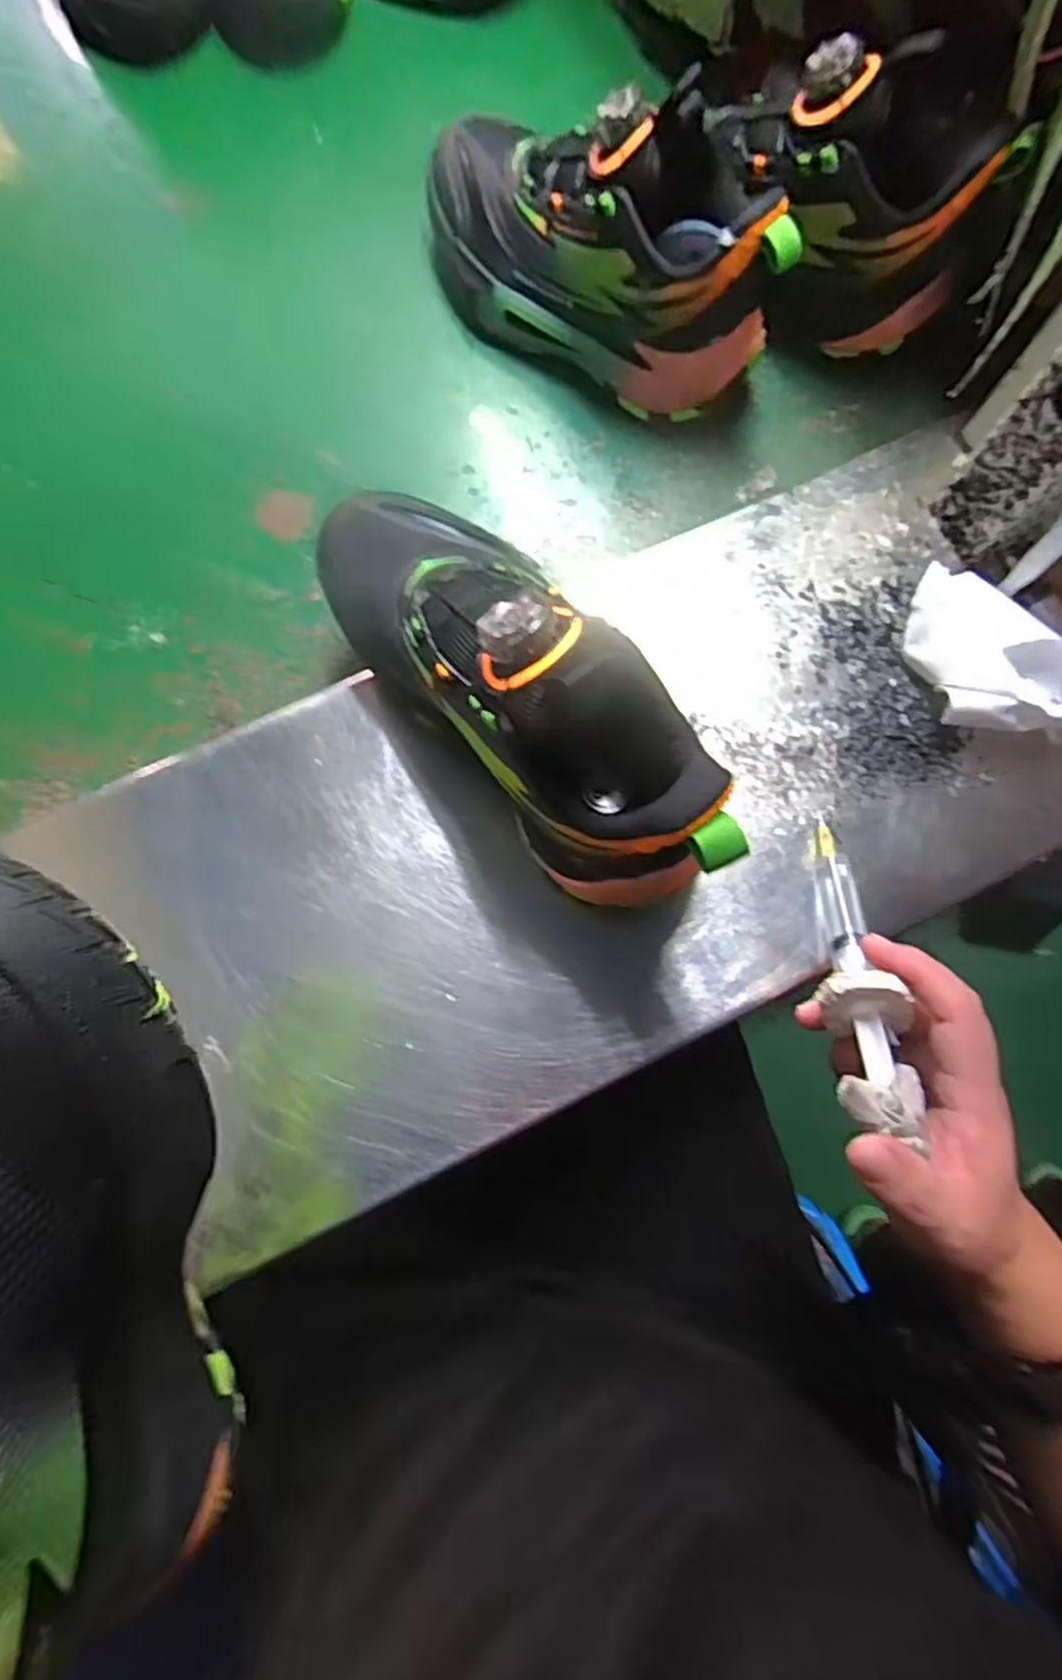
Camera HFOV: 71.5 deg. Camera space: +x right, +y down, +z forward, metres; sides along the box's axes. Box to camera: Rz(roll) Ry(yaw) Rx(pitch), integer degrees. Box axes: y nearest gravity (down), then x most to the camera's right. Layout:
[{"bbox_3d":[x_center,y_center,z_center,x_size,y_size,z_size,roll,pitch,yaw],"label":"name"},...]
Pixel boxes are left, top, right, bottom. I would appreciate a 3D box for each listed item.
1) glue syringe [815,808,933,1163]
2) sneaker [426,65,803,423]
[{"bbox_3d":[0.136,0.051,0.317,0.030,0.032,0.145,4,52,0],"label":"glue syringe"},{"bbox_3d":[0.033,-0.333,0.402,0.217,0.122,0.082,28,78,6],"label":"sneaker"}]

